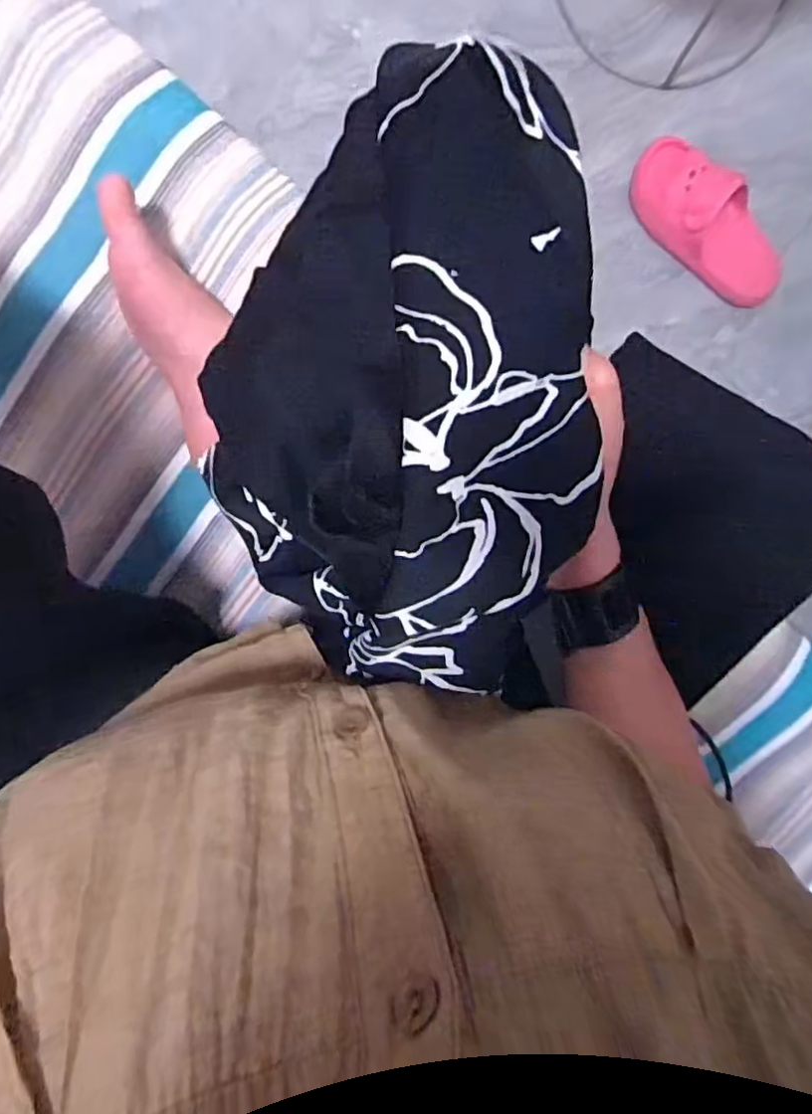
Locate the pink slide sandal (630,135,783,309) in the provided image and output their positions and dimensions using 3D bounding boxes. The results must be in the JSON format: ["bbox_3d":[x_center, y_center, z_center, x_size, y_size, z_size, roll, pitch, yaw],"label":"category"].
[{"bbox_3d":[0.439,-0.481,0.913,0.267,0.096,0.116,34,98,-7],"label":"pink slide sandal"}]

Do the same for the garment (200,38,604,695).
[{"bbox_3d":[-0.003,-0.060,0.261,0.153,0.091,0.234,1,94,-3],"label":"garment"}]

